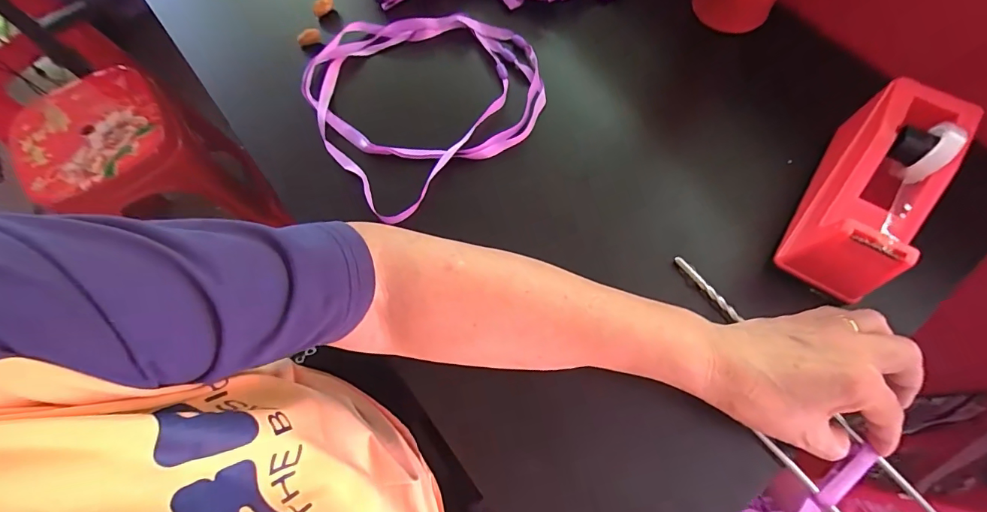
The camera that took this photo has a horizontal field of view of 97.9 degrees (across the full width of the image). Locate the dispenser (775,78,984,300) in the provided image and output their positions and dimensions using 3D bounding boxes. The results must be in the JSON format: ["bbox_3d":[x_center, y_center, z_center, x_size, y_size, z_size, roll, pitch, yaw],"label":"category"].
[{"bbox_3d":[0.272,-0.049,0.304,0.065,0.062,0.155,32,74,13],"label":"dispenser"}]

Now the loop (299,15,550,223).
[{"bbox_3d":[-0.064,-0.158,0.404,0.210,0.021,0.205,-1,69,2],"label":"loop"}]

